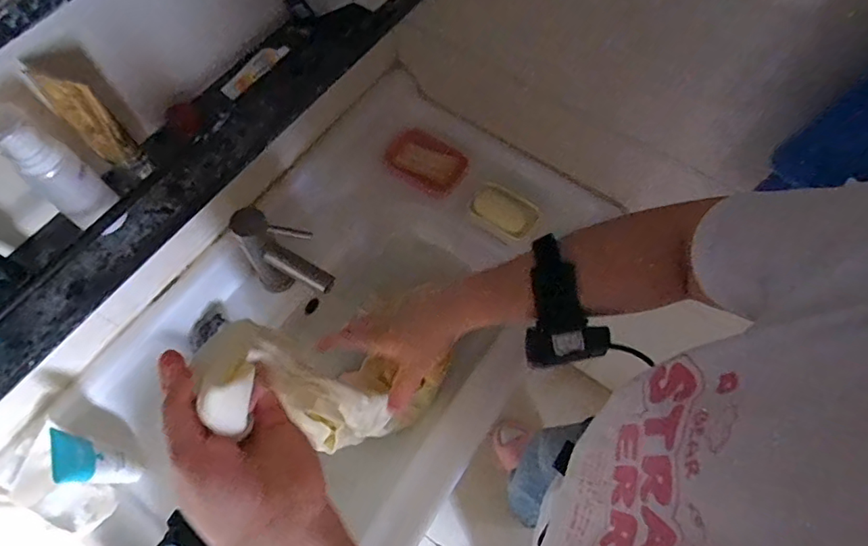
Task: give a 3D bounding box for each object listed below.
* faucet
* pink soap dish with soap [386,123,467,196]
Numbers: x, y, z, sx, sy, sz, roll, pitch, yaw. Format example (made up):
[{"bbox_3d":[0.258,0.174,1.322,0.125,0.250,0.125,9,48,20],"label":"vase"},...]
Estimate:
[{"bbox_3d":[-0.195,-0.015,0.715,0.131,0.163,0.047,21,66,9],"label":"faucet"},{"bbox_3d":[-0.014,-0.192,0.880,0.134,0.031,0.080,36,69,15],"label":"pink soap dish with soap"}]

